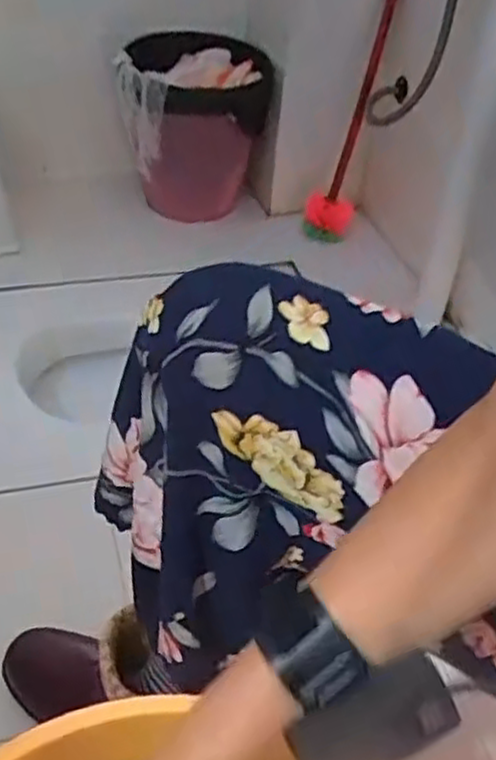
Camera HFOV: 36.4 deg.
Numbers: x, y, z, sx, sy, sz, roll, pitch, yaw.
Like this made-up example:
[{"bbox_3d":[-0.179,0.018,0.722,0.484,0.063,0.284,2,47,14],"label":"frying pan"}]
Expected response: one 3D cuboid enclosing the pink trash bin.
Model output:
[{"bbox_3d":[-0.096,-0.437,1.359,0.262,0.259,0.282,4,41,-2],"label":"pink trash bin"}]

